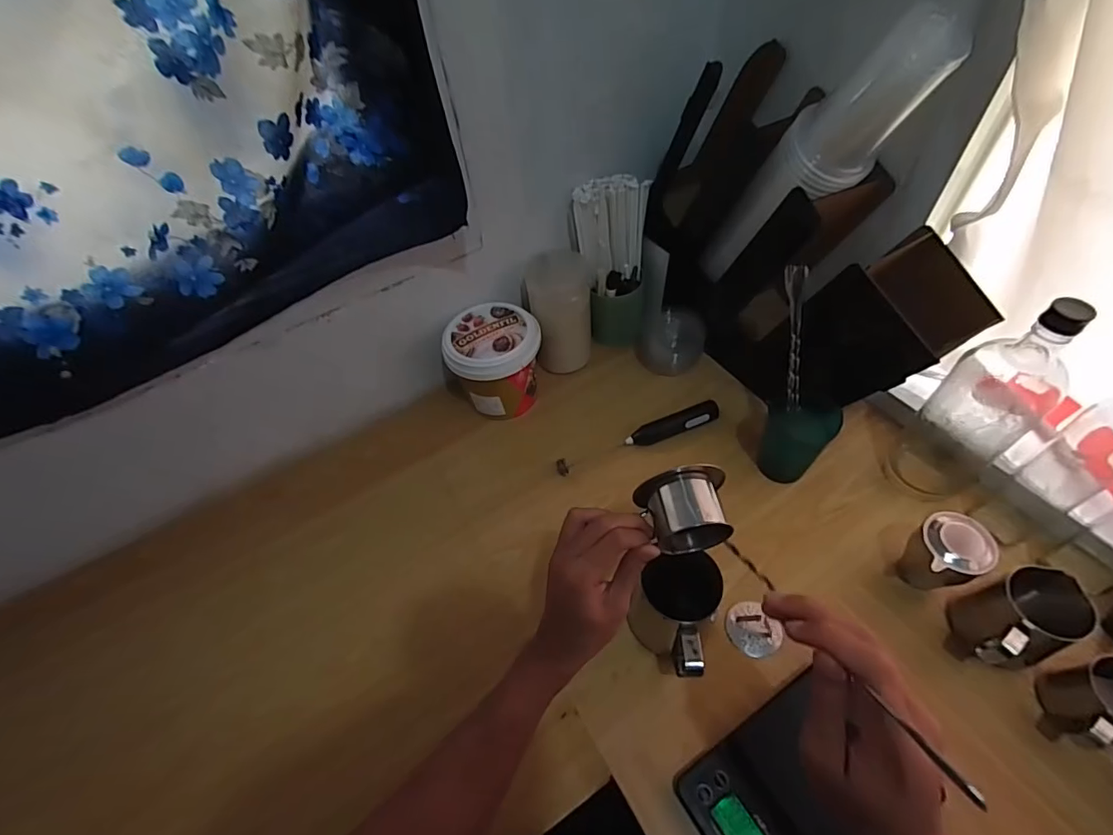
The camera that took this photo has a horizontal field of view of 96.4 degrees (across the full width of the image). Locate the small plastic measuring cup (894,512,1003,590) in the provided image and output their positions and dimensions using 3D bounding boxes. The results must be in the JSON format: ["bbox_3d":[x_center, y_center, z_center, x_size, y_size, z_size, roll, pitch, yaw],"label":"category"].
[{"bbox_3d":[0.400,0.152,0.524,0.069,0.085,0.063,-3,51,4],"label":"small plastic measuring cup"}]

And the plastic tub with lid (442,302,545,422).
[{"bbox_3d":[-0.083,-0.079,0.720,0.123,0.124,0.119,-3,51,4],"label":"plastic tub with lid"}]

